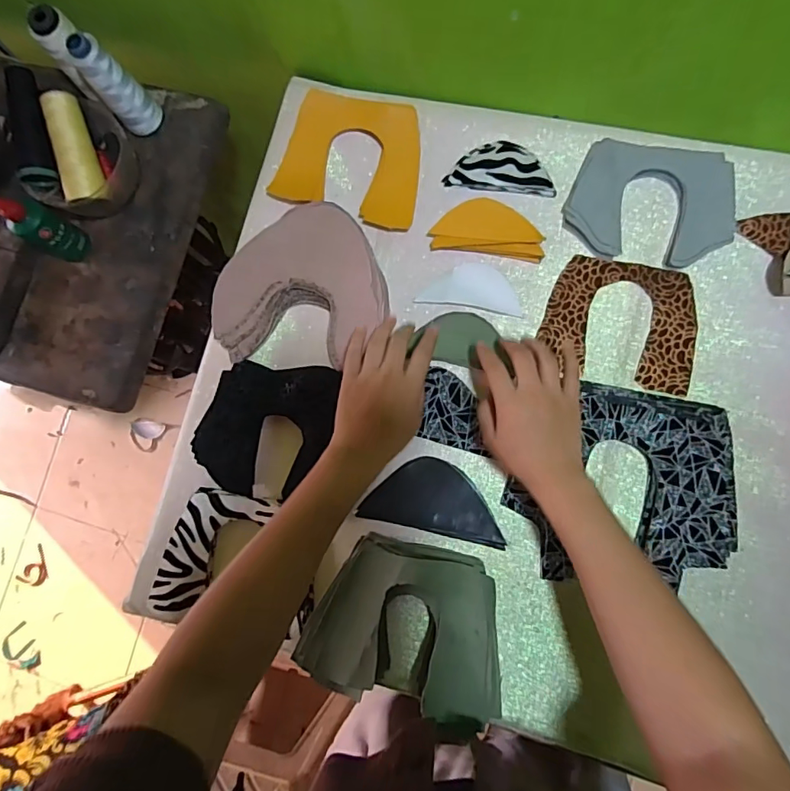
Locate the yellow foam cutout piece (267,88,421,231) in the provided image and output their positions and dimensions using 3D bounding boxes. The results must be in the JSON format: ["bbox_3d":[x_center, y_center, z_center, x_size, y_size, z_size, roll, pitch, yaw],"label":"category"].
[{"bbox_3d":[-0.044,-0.258,0.530,0.150,0.018,0.131,16,85,8],"label":"yellow foam cutout piece"}]

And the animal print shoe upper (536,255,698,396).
[{"bbox_3d":[0.226,-0.076,0.490,0.142,0.005,0.117,16,85,10],"label":"animal print shoe upper"}]

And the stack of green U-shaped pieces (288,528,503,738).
[{"bbox_3d":[0.013,0.215,0.454,0.184,0.039,0.144,15,85,8],"label":"stack of green U-shaped pieces"}]

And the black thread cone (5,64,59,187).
[{"bbox_3d":[-0.387,-0.286,0.520,0.033,0.034,0.112,-2,101,6],"label":"black thread cone"}]

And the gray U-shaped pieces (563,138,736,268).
[{"bbox_3d":[0.257,-0.195,0.495,0.155,0.011,0.119,12,85,8],"label":"gray U-shaped pieces"}]

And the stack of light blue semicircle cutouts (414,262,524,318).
[{"bbox_3d":[0.080,-0.112,0.508,0.103,0.004,0.048,10,84,8],"label":"stack of light blue semicircle cutouts"}]

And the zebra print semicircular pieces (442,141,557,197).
[{"bbox_3d":[0.114,-0.243,0.519,0.111,0.004,0.051,12,85,8],"label":"zebra print semicircular pieces"}]

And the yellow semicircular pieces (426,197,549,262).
[{"bbox_3d":[0.098,-0.175,0.509,0.113,0.009,0.058,11,84,8],"label":"yellow semicircular pieces"}]

